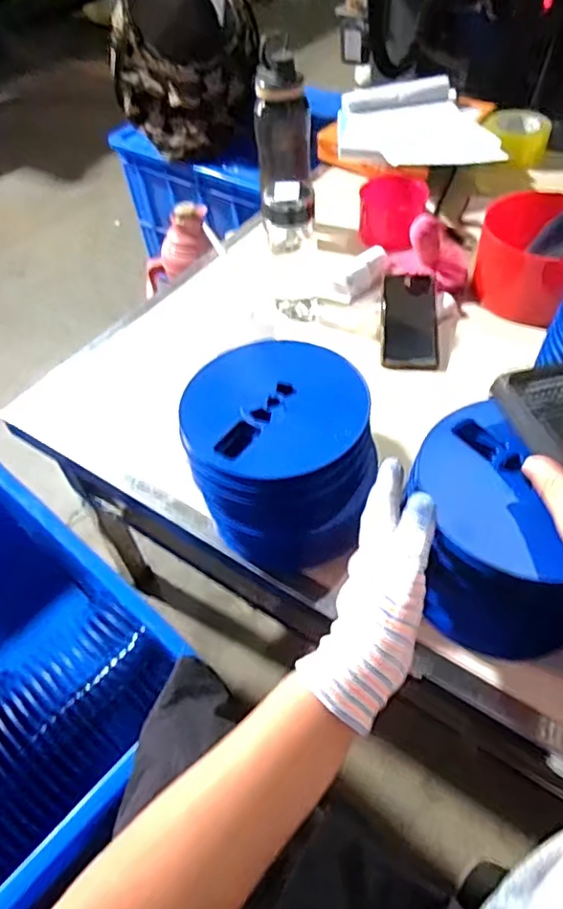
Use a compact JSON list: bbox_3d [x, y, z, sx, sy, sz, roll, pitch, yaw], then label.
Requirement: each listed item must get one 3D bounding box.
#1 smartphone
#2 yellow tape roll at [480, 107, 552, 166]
[{"bbox_3d":[0.176,-0.187,0.807,0.072,0.013,0.176,2,59,7],"label":"smartphone"},{"bbox_3d":[0.432,-0.589,1.085,0.114,0.055,0.114,-2,50,3],"label":"yellow tape roll"}]

